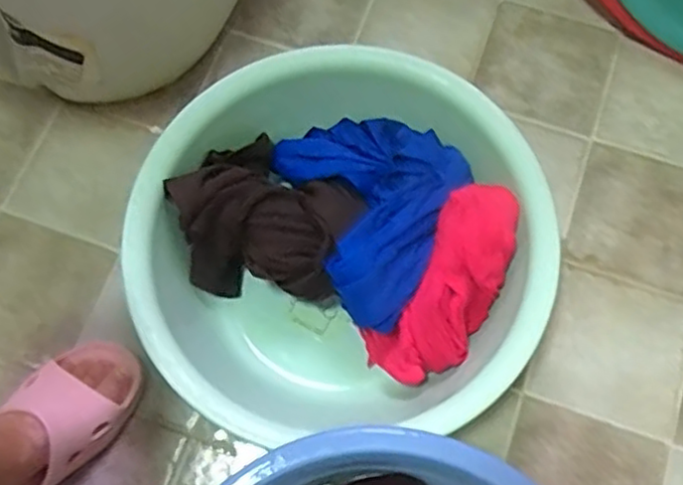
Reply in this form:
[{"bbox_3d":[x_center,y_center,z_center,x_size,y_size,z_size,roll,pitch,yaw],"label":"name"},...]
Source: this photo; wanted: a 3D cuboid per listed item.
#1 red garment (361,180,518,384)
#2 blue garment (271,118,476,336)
[{"bbox_3d":[0.099,0.043,0.660,0.091,0.053,0.210,30,101,11],"label":"red garment"},{"bbox_3d":[0.044,-0.044,0.697,0.169,0.061,0.224,-25,72,-7],"label":"blue garment"}]

